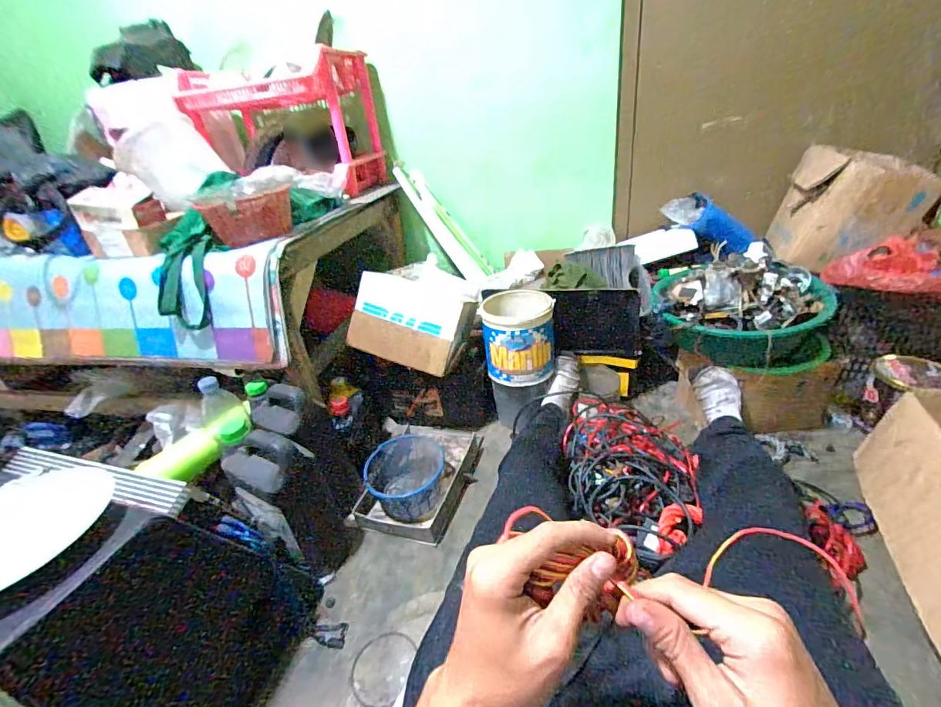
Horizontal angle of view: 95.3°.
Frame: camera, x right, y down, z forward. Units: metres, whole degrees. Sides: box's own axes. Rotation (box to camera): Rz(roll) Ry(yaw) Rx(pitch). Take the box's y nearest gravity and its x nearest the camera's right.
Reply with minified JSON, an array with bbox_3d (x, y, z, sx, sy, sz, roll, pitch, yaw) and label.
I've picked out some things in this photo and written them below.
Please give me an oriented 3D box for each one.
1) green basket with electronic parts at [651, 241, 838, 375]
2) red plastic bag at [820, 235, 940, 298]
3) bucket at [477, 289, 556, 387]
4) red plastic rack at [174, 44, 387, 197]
[{"bbox_3d":[0.628,-0.103,1.019,0.356,0.232,0.323,15,37,35],"label":"green basket with electronic parts"},{"bbox_3d":[0.912,-0.185,0.920,0.167,0.084,0.237,-29,36,-33],"label":"red plastic bag"},{"bbox_3d":[0.127,-0.046,1.120,0.181,0.180,0.190,0,30,13],"label":"bucket"},{"bbox_3d":[-0.523,-0.644,1.254,0.454,0.326,0.340,-2,30,9],"label":"red plastic rack"}]

